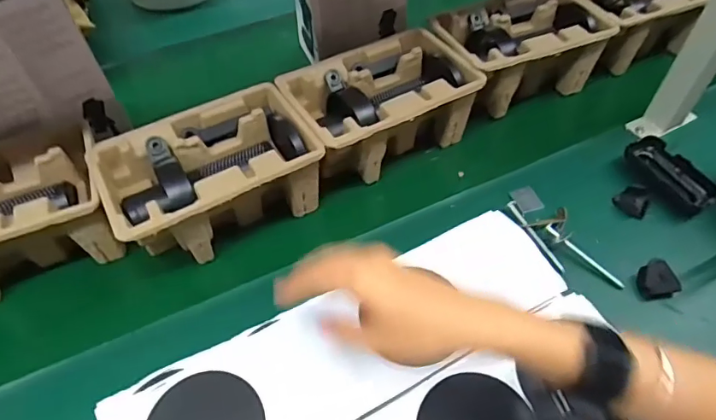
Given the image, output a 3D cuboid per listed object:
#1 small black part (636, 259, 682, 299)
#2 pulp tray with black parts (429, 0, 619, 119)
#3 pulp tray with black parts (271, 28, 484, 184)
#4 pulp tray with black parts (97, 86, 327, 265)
[{"bbox_3d":[0.315,0.075,0.505,0.031,0.031,0.038,-22,58,-19],"label":"small black part"},{"bbox_3d":[0.216,-0.228,0.681,0.220,0.098,0.144,-19,57,-18],"label":"pulp tray with black parts"},{"bbox_3d":[0.026,-0.135,0.621,0.220,0.103,0.148,-23,58,-20],"label":"pulp tray with black parts"},{"bbox_3d":[-0.168,-0.038,0.555,0.219,0.099,0.142,-25,59,-21],"label":"pulp tray with black parts"}]

